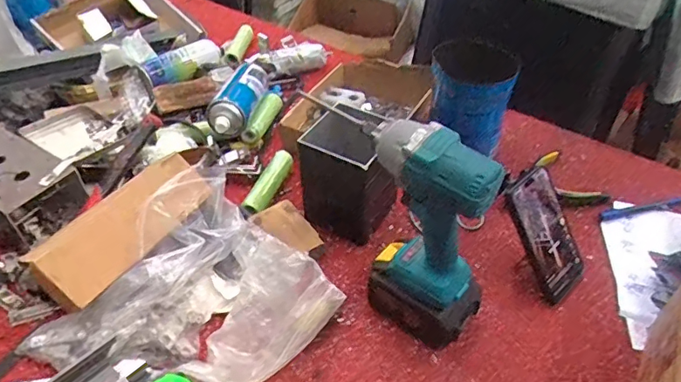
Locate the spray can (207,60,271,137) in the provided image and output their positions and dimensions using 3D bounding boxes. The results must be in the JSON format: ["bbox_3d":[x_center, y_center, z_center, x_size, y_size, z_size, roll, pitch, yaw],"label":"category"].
[{"bbox_3d":[-0.154,-0.144,0.803,0.058,0.059,0.163,8,45,8],"label":"spray can"}]

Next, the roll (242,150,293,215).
[{"bbox_3d":[-0.102,-0.015,0.735,0.032,0.031,0.109,16,46,16],"label":"roll"}]

